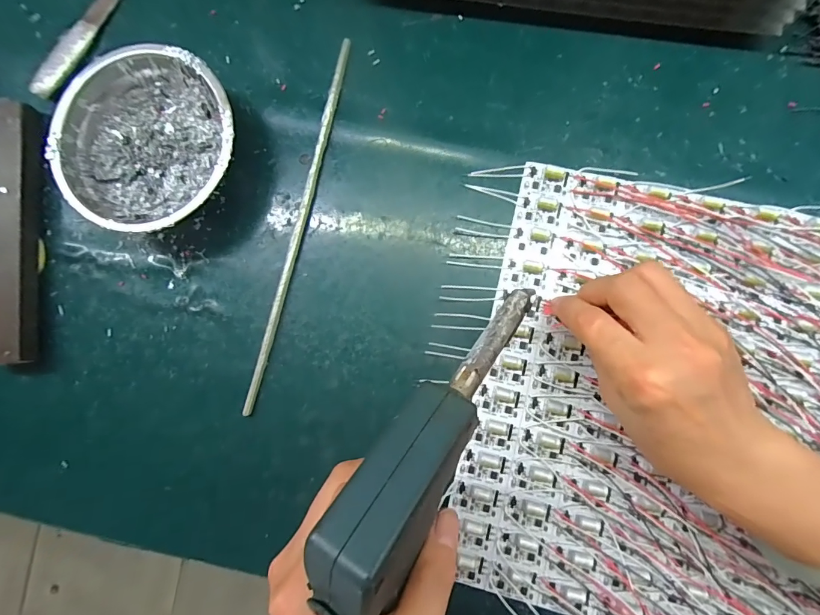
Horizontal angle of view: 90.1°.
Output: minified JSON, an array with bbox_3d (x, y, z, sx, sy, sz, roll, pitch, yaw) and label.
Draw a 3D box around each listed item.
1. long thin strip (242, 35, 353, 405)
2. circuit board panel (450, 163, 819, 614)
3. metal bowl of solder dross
[{"bbox_3d":[-0.080,-0.059,0.294,0.010,0.007,0.274,14,88,5],"label":"long thin strip"},{"bbox_3d":[0.167,0.064,0.265,0.238,0.014,0.283,12,88,5],"label":"circuit board panel"},{"bbox_3d":[-0.176,-0.112,0.288,0.119,0.039,0.122,0,87,5],"label":"metal bowl of solder dross"}]

